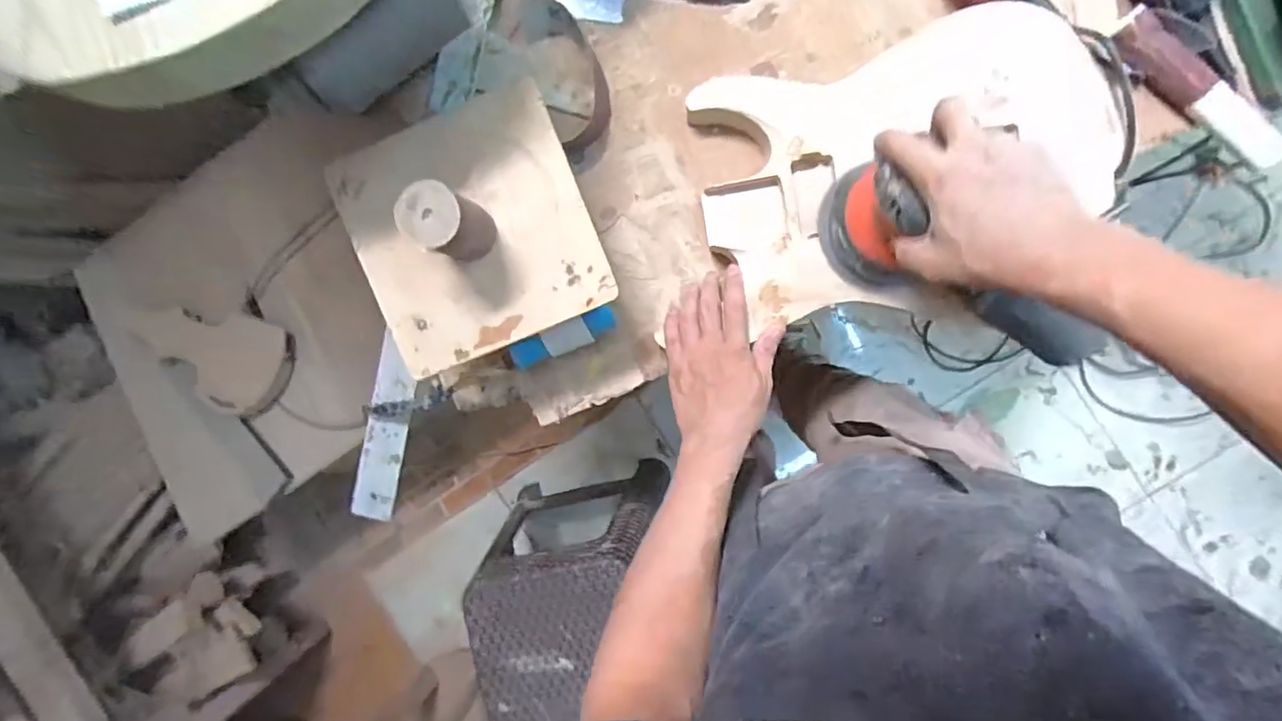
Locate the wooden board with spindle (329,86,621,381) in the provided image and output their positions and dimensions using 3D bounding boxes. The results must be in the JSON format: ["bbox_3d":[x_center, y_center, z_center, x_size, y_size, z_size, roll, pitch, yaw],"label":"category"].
[{"bbox_3d":[-0.148,-0.108,0.469,0.202,0.102,0.198,-23,90,5],"label":"wooden board with spindle"}]

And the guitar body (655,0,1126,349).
[{"bbox_3d":[0.260,-0.178,0.575,0.382,0.043,0.268,-13,91,5],"label":"guitar body"}]

